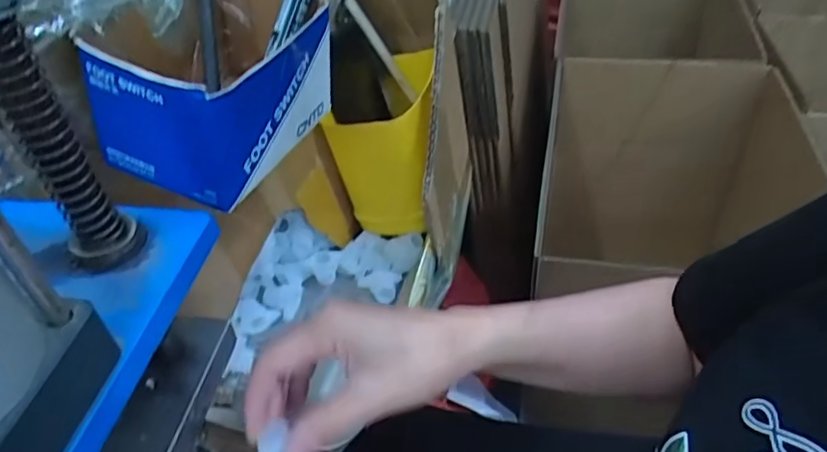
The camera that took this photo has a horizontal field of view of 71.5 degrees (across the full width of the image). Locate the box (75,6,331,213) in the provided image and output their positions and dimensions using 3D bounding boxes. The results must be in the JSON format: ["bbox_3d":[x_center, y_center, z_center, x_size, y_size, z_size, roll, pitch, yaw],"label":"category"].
[{"bbox_3d":[-0.106,-0.079,0.325,0.092,0.073,0.122,16,45,19],"label":"box"}]

